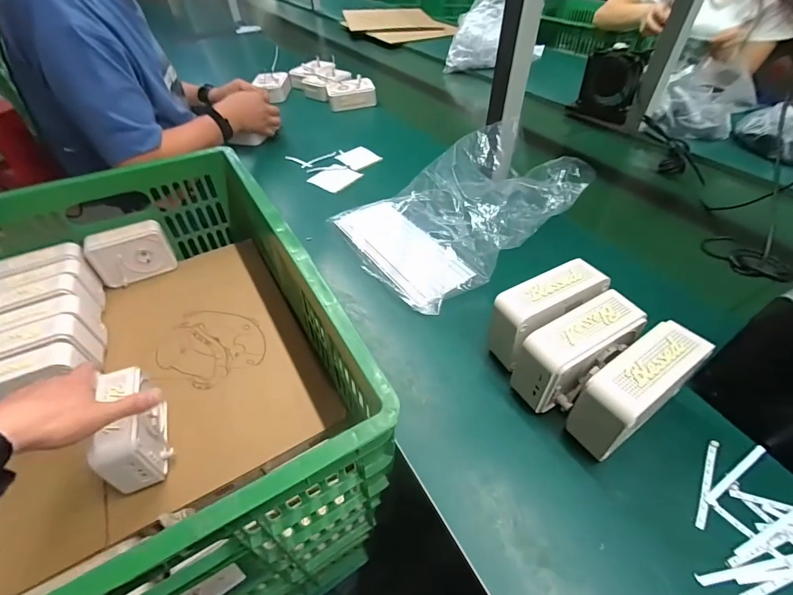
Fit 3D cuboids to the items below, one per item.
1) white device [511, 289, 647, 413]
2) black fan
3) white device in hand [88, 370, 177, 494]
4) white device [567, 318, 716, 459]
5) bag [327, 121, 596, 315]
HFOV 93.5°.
[{"bbox_3d":[0.186,0.059,0.385,0.126,0.092,0.058,-20,48,-17],"label":"white device"},{"bbox_3d":[0.496,-0.495,0.881,0.139,0.139,0.046,31,54,28],"label":"black fan"},{"bbox_3d":[-0.319,0.162,0.461,0.045,0.096,0.127,-15,47,-13],"label":"white device in hand"},{"bbox_3d":[0.223,0.092,0.357,0.123,0.100,0.049,-27,51,-22],"label":"white device"},{"bbox_3d":[0.091,-0.146,0.584,0.323,0.124,0.271,-20,48,-17],"label":"bag"}]

